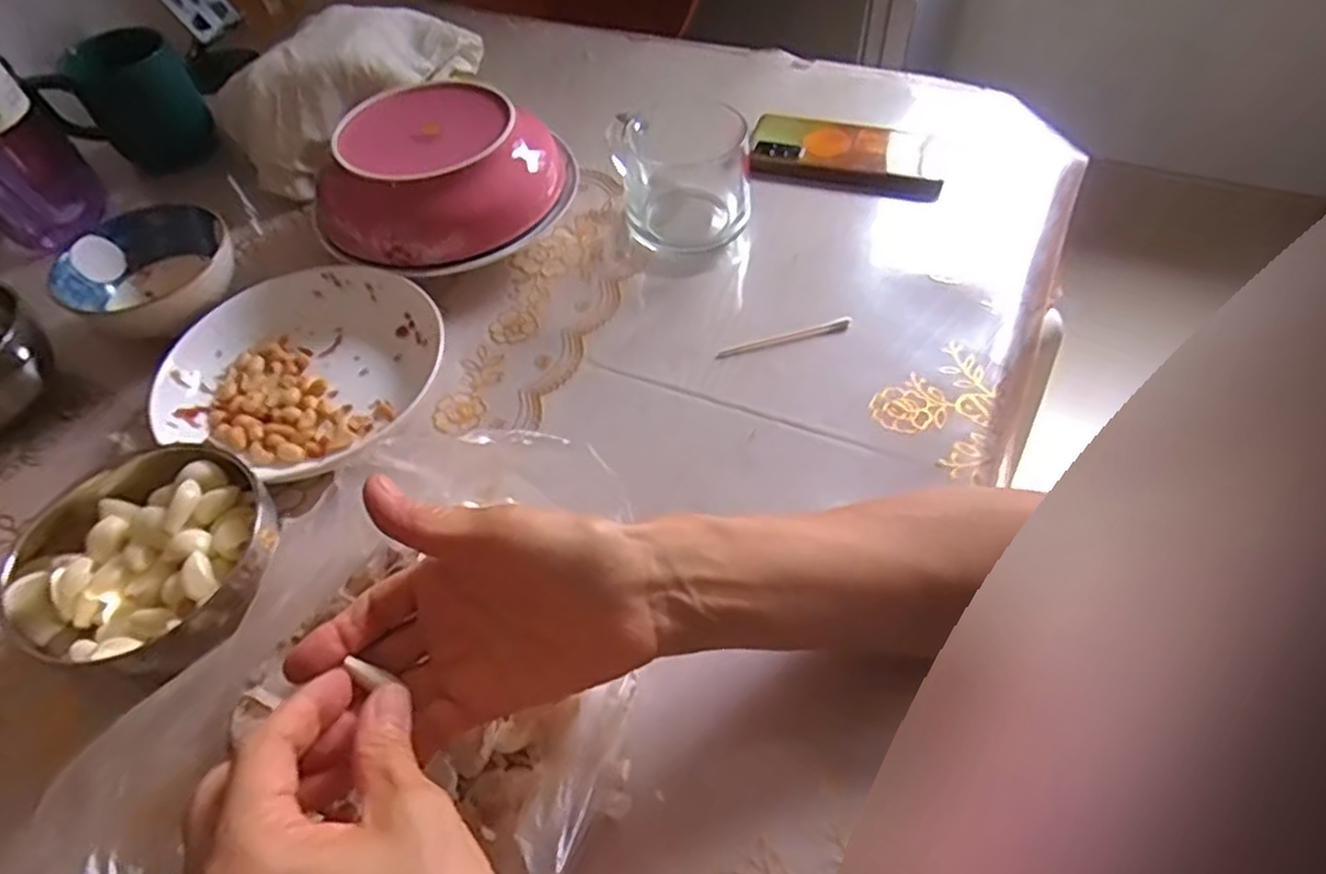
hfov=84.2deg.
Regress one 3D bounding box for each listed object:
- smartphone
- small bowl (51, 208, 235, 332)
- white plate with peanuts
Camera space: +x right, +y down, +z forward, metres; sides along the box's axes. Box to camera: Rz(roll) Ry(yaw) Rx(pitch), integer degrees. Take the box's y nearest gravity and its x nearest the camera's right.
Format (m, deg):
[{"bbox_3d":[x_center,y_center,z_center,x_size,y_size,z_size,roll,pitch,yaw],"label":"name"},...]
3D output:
[{"bbox_3d":[0.152,-0.232,0.604,0.160,0.012,0.075,14,55,14],"label":"smartphone"},{"bbox_3d":[-0.354,-0.111,0.523,0.107,0.052,0.099,-2,53,3],"label":"small bowl"},{"bbox_3d":[-0.235,-0.047,0.483,0.151,0.032,0.159,-2,53,3],"label":"white plate with peanuts"}]

